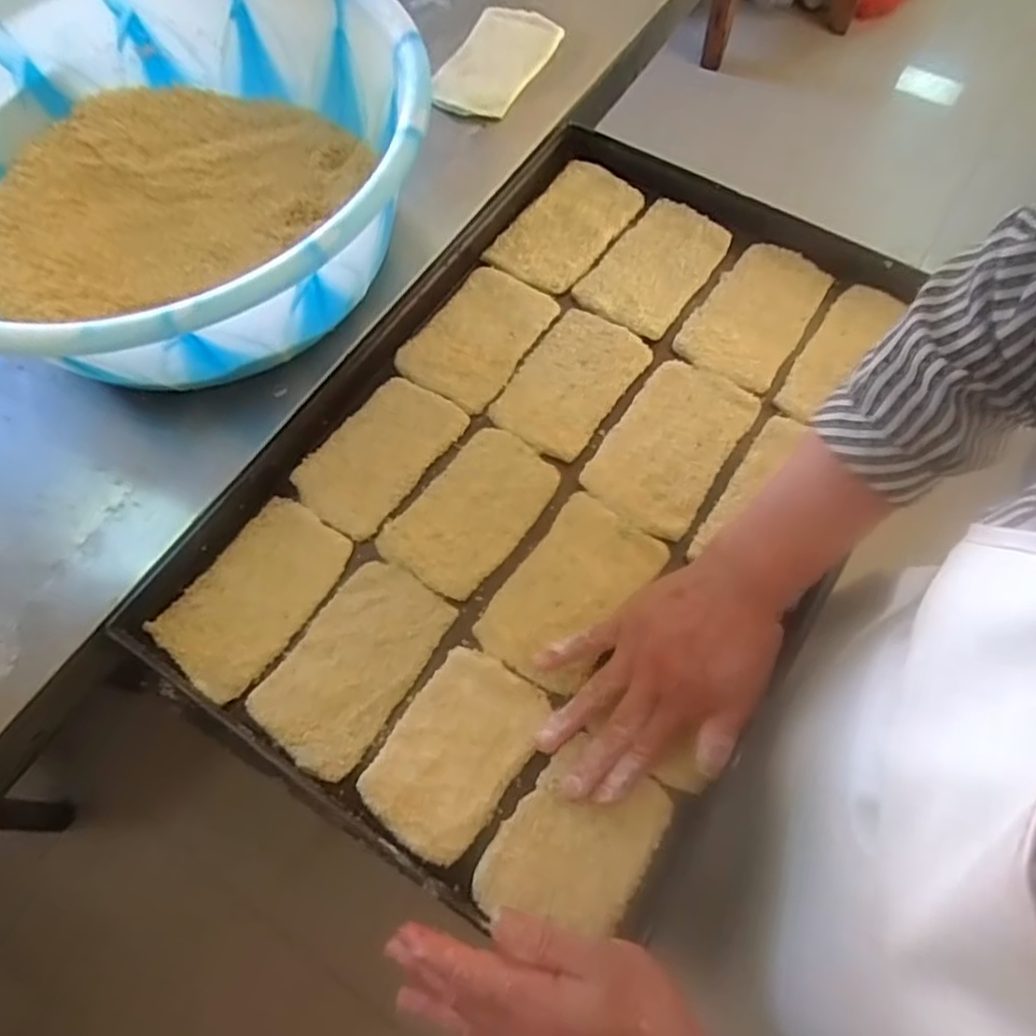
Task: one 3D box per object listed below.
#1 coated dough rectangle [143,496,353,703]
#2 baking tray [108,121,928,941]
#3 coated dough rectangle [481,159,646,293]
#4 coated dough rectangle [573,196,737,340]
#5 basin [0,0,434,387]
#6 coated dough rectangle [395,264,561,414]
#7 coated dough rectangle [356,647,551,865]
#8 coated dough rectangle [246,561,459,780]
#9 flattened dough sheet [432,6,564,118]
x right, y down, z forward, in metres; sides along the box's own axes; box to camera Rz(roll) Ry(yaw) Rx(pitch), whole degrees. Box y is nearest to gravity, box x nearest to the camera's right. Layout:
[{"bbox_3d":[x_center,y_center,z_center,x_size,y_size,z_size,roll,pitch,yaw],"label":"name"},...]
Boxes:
[{"bbox_3d":[-0.197,0.056,0.521,0.087,0.006,0.143,34,74,13],"label":"coated dough rectangle"},{"bbox_3d":[0.042,-0.043,0.546,0.399,0.034,0.594,32,73,13],"label":"baking tray"},{"bbox_3d":[0.046,-0.274,0.648,0.084,0.010,0.147,36,74,14],"label":"coated dough rectangle"},{"bbox_3d":[0.124,-0.231,0.624,0.089,0.005,0.145,34,74,13],"label":"coated dough rectangle"},{"bbox_3d":[-0.263,-0.266,0.532,0.384,0.132,0.387,0,69,1],"label":"basin"},{"bbox_3d":[-0.036,-0.161,0.608,0.091,0.008,0.134,32,73,13],"label":"coated dough rectangle"},{"bbox_3d":[-0.042,0.158,0.474,0.085,0.010,0.128,32,73,13],"label":"coated dough rectangle"},{"bbox_3d":[-0.119,0.102,0.499,0.088,0.009,0.145,32,73,13],"label":"coated dough rectangle"},{"bbox_3d":[-0.025,-0.448,0.680,0.086,0.011,0.146,29,75,14],"label":"flattened dough sheet"}]

